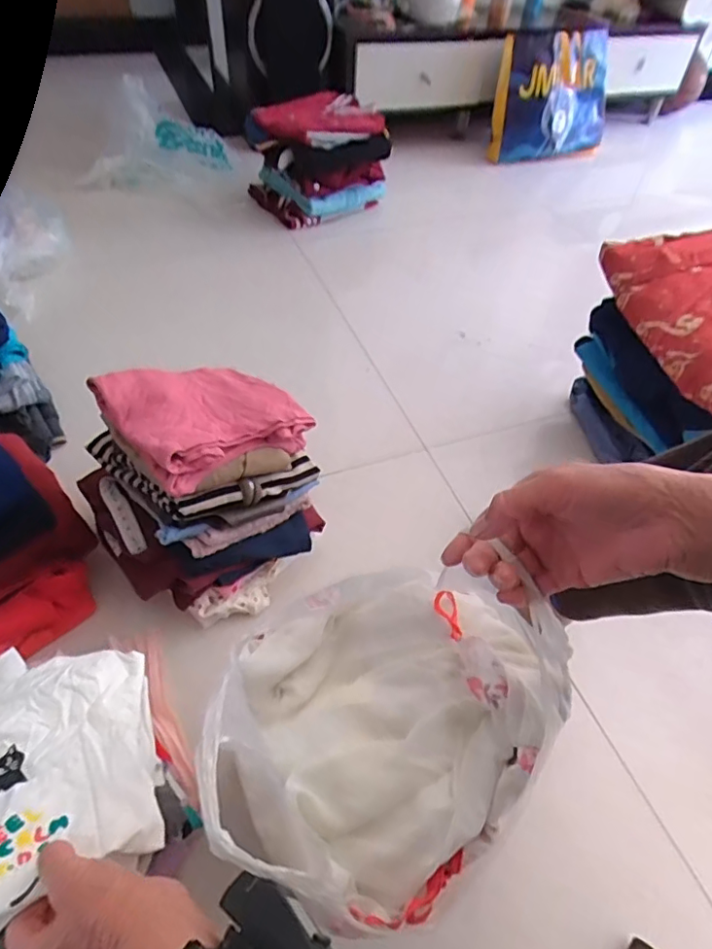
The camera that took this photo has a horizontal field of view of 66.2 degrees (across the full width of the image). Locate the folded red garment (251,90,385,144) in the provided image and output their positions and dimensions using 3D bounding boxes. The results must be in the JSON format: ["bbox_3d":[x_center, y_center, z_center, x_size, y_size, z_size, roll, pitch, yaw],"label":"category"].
[{"bbox_3d":[-0.100,-0.979,1.493,0.280,0.071,0.337,34,55,23],"label":"folded red garment"}]

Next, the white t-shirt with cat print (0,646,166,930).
[{"bbox_3d":[-0.271,0.239,0.468,0.179,0.035,0.249,-15,34,-23],"label":"white t-shirt with cat print"}]

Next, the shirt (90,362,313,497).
[{"bbox_3d":[-0.178,-0.081,0.647,0.194,0.052,0.182,-33,58,-28],"label":"shirt"}]

